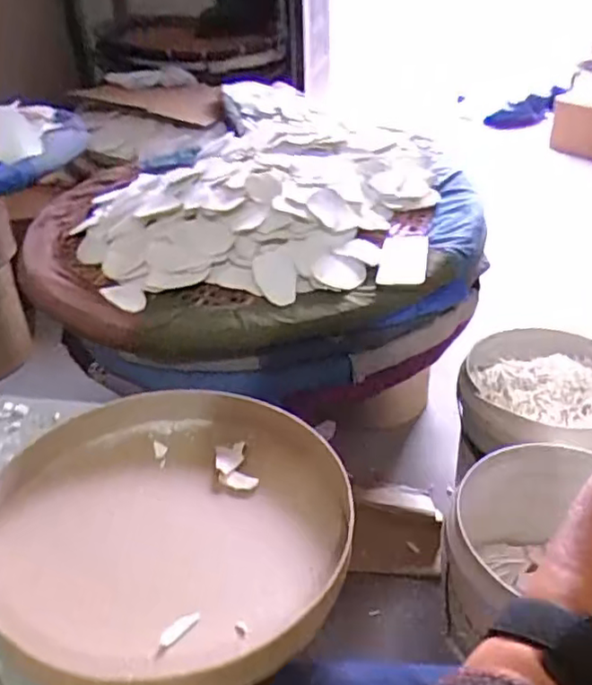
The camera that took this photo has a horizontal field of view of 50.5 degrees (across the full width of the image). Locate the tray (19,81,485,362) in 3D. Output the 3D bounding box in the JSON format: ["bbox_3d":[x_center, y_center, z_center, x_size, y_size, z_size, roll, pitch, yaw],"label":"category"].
[{"bbox_3d":[-0.110,-0.231,1.176,0.724,0.185,0.725,-1,34,1],"label":"tray"}]

